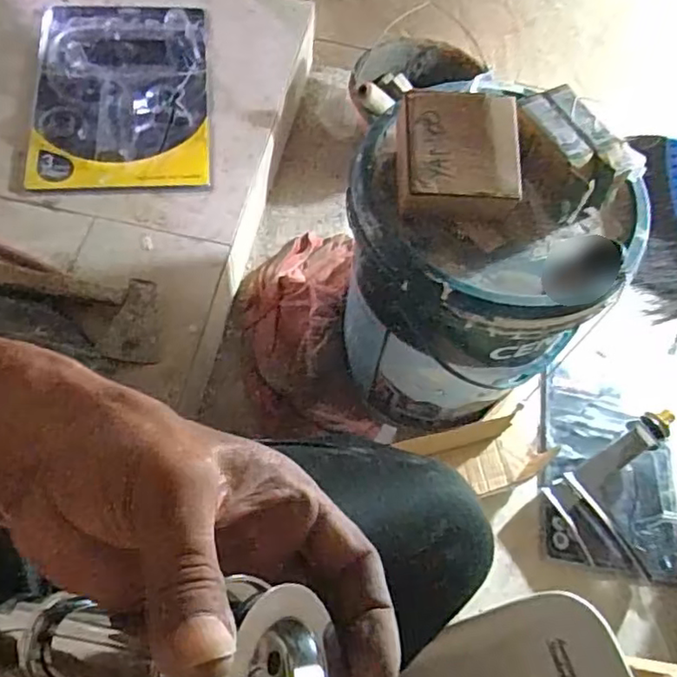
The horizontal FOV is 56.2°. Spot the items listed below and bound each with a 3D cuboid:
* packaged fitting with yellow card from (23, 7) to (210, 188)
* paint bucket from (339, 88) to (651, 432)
[{"bbox_3d":[-0.341,-0.398,0.992,0.266,0.039,0.389,-5,63,-6],"label":"packaged fitting with yellow card"},{"bbox_3d":[0.153,-0.065,0.759,0.294,0.388,0.238,-2,62,-8],"label":"paint bucket"}]

